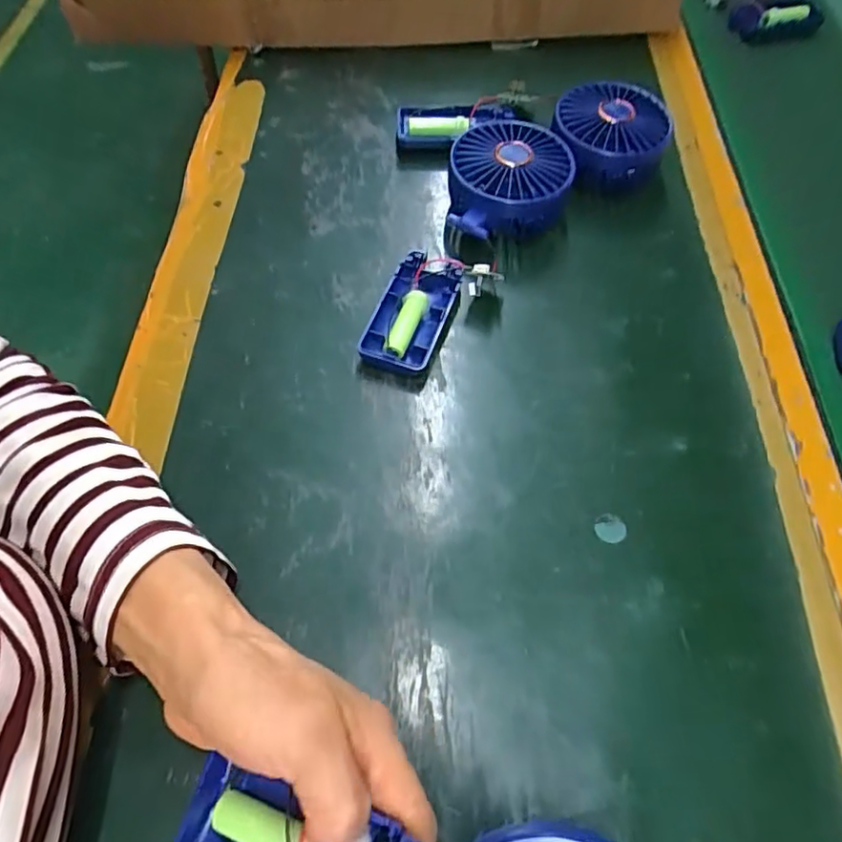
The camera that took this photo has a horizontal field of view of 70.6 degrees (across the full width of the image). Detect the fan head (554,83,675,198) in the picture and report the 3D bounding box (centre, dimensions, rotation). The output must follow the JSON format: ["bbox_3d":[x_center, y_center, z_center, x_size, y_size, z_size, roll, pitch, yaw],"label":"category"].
[{"bbox_3d":[0.141,-0.216,0.455,0.086,0.047,0.082,0,60,-1],"label":"fan head"}]

